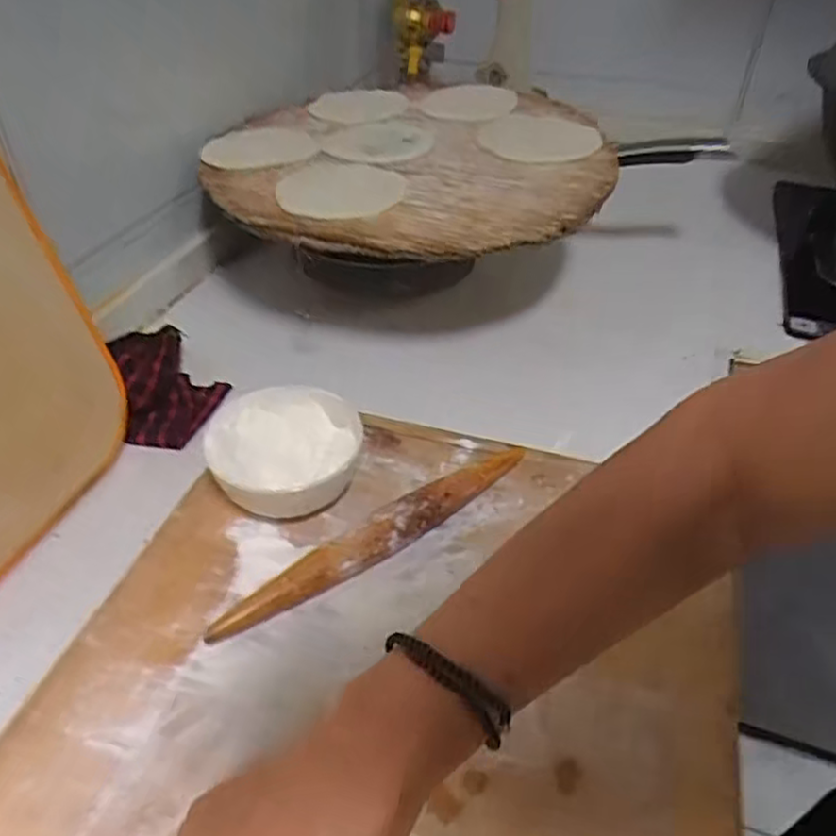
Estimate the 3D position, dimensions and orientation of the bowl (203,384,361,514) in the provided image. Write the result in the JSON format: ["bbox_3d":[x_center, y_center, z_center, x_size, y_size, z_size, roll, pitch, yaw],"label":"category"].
[{"bbox_3d":[-0.097,0.027,0.522,0.106,0.051,0.102,1,41,-1],"label":"bowl"}]

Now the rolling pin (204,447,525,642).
[{"bbox_3d":[-0.021,0.081,0.482,0.250,0.030,0.025,-27,49,-29],"label":"rolling pin"}]

